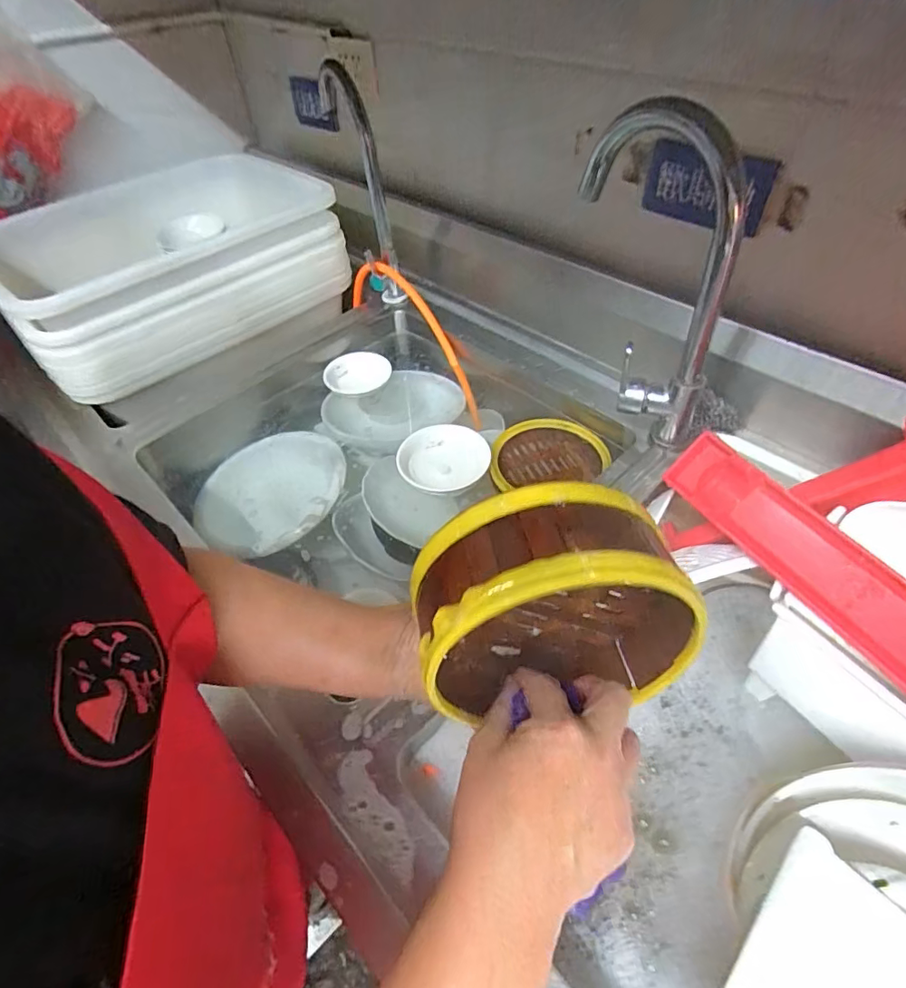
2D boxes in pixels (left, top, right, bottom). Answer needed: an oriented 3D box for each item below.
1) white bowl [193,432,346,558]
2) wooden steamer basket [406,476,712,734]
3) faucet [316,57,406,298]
[{"bbox_3d":[-0.258,-0.006,0.734,0.213,0.041,0.203,-1,48,1],"label":"white bowl"},{"bbox_3d":[0.063,0.072,0.316,0.161,0.154,0.078,-7,48,-4],"label":"wooden steamer basket"},{"bbox_3d":[-0.143,-0.496,0.854,0.075,0.322,0.154,-13,49,-9],"label":"faucet"}]

